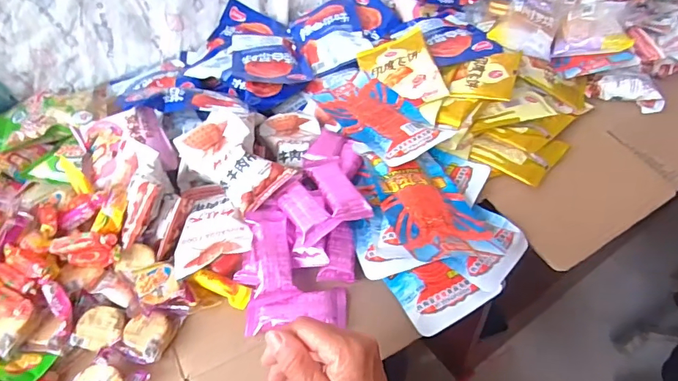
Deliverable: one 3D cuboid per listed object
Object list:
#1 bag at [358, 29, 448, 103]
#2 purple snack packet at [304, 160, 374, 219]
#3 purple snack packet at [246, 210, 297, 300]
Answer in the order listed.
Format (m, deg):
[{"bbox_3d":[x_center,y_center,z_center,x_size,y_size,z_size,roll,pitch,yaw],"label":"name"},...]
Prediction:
[{"bbox_3d":[0.085,-0.175,0.640,0.100,0.014,0.155,-17,51,9],"label":"bag"},{"bbox_3d":[-0.002,-0.005,0.492,0.042,0.014,0.093,-18,45,-14],"label":"purple snack packet"},{"bbox_3d":[-0.070,0.061,0.457,0.039,0.021,0.091,-8,60,-4],"label":"purple snack packet"}]

